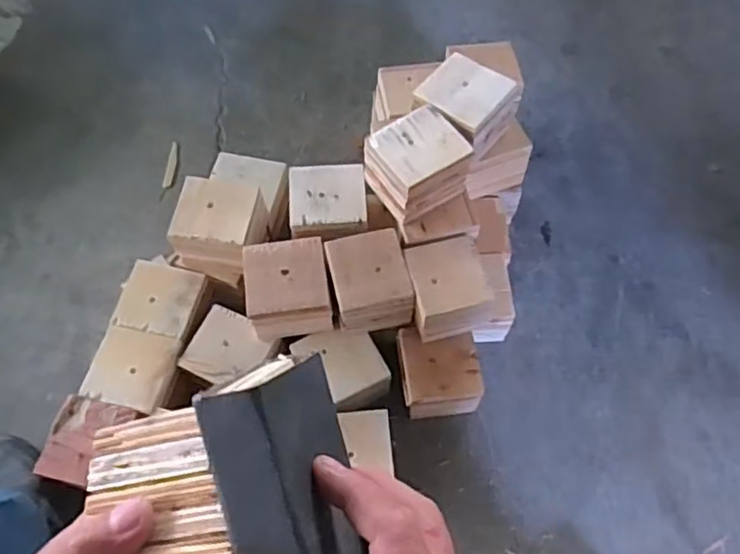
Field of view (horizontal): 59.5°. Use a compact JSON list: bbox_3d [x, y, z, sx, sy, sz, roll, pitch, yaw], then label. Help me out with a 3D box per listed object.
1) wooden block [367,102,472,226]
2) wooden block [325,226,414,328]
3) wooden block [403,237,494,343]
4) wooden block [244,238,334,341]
[{"bbox_3d":[0.053,-0.129,0.737,0.096,0.074,0.088,-32,66,-15],"label":"wooden block"},{"bbox_3d":[-0.001,0.005,0.753,0.087,0.061,0.103,-10,62,-4],"label":"wooden block"},{"bbox_3d":[0.088,0.014,0.742,0.088,0.061,0.101,-10,62,-4],"label":"wooden block"},{"bbox_3d":[-0.093,0.018,0.750,0.092,0.078,0.097,-7,62,-3],"label":"wooden block"}]

